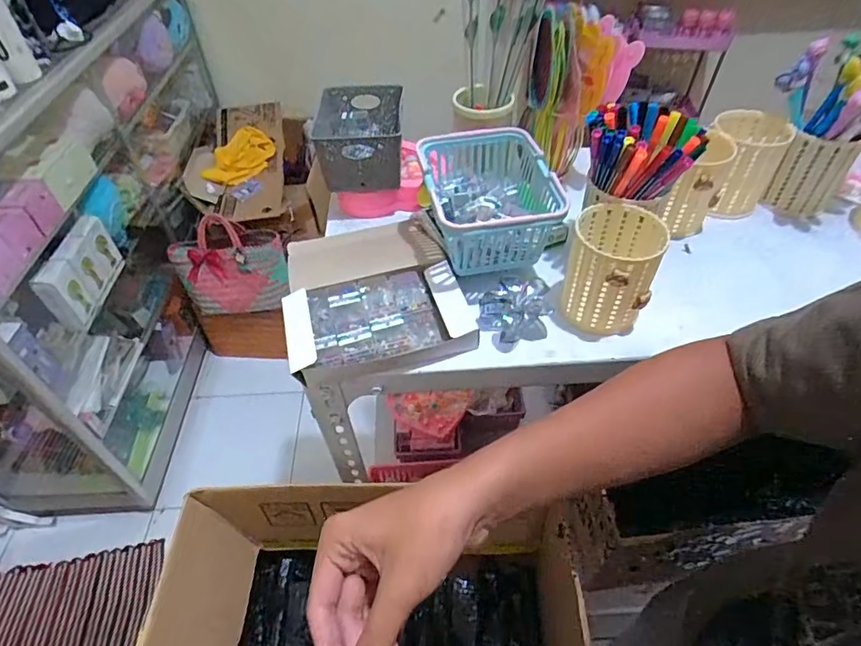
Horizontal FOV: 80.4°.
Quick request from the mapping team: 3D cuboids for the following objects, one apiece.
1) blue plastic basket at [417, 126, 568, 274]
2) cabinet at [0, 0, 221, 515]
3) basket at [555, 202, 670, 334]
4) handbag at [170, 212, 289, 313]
[{"bbox_3d":[0.063,-0.131,0.546,0.131,0.089,0.160,-9,48,-6],"label":"blue plastic basket"},{"bbox_3d":[-0.986,-0.276,1.498,0.431,0.944,1.281,-2,48,0],"label":"cabinet"},{"bbox_3d":[0.177,-0.051,0.503,0.077,0.098,0.087,17,51,17],"label":"basket"},{"bbox_3d":[-0.618,-0.178,1.596,0.317,0.296,0.113,-5,48,-2],"label":"handbag"}]

